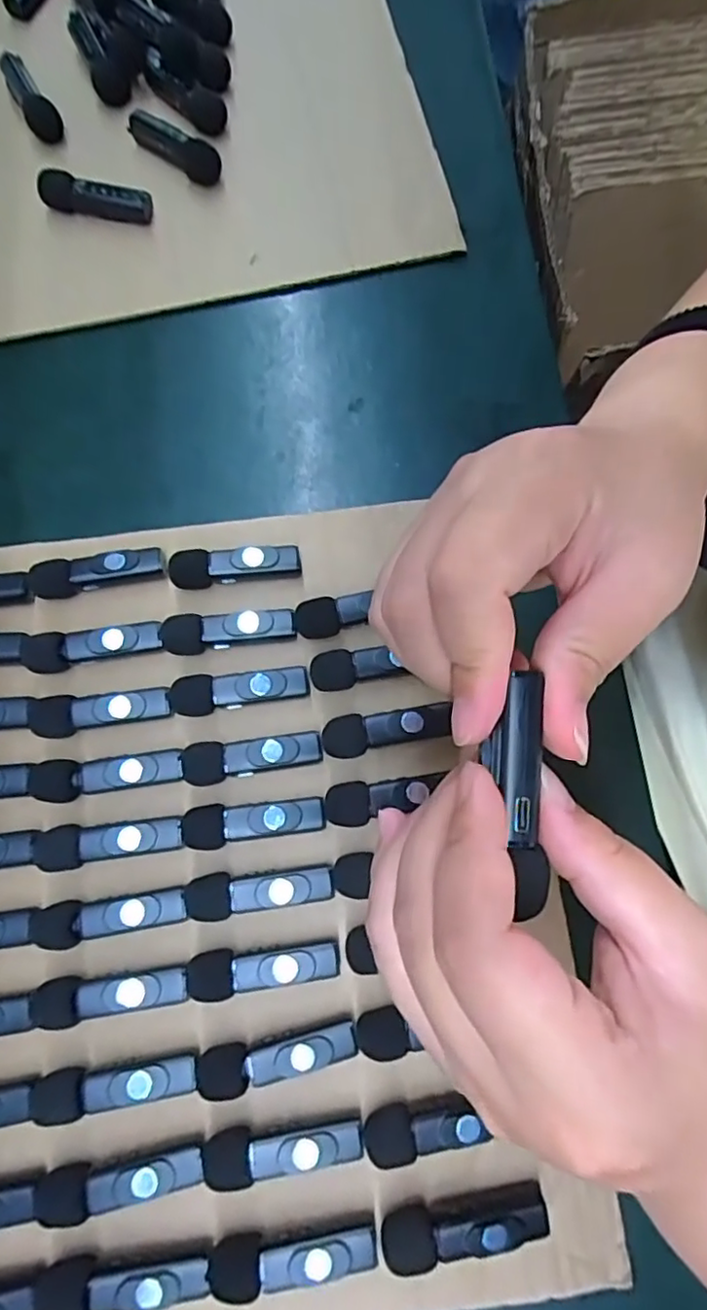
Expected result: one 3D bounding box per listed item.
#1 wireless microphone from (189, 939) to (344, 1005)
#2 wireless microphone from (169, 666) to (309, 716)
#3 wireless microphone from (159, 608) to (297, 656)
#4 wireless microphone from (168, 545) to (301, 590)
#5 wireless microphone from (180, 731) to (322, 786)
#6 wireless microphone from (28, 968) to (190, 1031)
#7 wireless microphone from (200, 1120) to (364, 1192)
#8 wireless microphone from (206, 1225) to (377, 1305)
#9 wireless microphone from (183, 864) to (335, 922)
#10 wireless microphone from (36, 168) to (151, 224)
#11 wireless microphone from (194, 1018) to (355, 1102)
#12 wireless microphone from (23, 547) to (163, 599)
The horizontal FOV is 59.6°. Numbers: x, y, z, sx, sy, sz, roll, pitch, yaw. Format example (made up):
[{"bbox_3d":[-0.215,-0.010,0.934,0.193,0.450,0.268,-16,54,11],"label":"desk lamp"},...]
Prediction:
[{"bbox_3d":[-0.039,0.135,0.268,0.065,0.018,0.018,-8,77,-2],"label":"wireless microphone"},{"bbox_3d":[-0.055,0.017,0.297,0.065,0.013,0.020,-3,77,0],"label":"wireless microphone"},{"bbox_3d":[-0.061,-0.012,0.302,0.065,0.014,0.019,-3,77,0],"label":"wireless microphone"},{"bbox_3d":[-0.060,-0.045,0.313,0.063,0.017,0.019,-7,77,-1],"label":"wireless microphone"},{"bbox_3d":[-0.047,0.048,0.289,0.064,0.016,0.019,-8,77,-2],"label":"wireless microphone"},{"bbox_3d":[-0.104,0.144,0.266,0.065,0.016,0.017,-11,77,-2],"label":"wireless microphone"},{"bbox_3d":[-0.028,0.202,0.252,0.064,0.019,0.017,-4,77,-1],"label":"wireless microphone"},{"bbox_3d":[-0.023,0.238,0.244,0.064,0.017,0.016,-4,77,-1],"label":"wireless microphone"},{"bbox_3d":[-0.042,0.106,0.276,0.064,0.014,0.019,-4,77,0],"label":"wireless microphone"},{"bbox_3d":[-0.151,-0.268,0.364,0.063,0.018,0.016,11,77,3],"label":"wireless microphone"},{"bbox_3d":[-0.032,0.168,0.261,0.066,0.017,0.016,-13,77,-3],"label":"wireless microphone"},{"bbox_3d":[-0.128,-0.041,0.311,0.065,0.014,0.019,-8,77,-2],"label":"wireless microphone"}]

